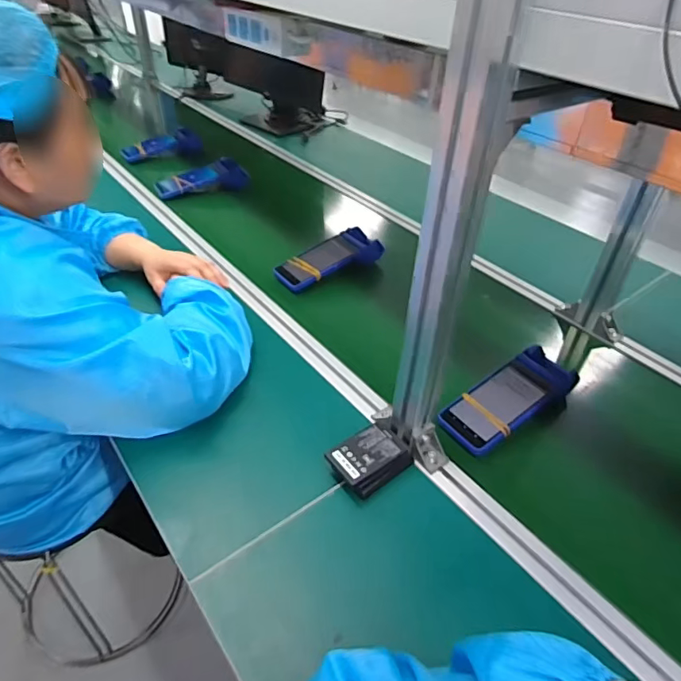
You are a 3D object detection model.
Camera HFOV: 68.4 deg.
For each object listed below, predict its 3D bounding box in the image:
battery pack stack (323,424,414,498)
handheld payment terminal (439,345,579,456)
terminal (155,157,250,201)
[{"bbox_3d":[0.037,0.148,0.629,0.099,0.027,0.067,-28,50,-30],"label":"battery pack stack"},{"bbox_3d":[0.245,0.085,0.726,0.217,0.047,0.087,-24,47,-27],"label":"handheld payment terminal"},{"bbox_3d":[-0.347,-0.404,1.263,0.231,0.056,0.066,-18,45,-22],"label":"terminal"}]

